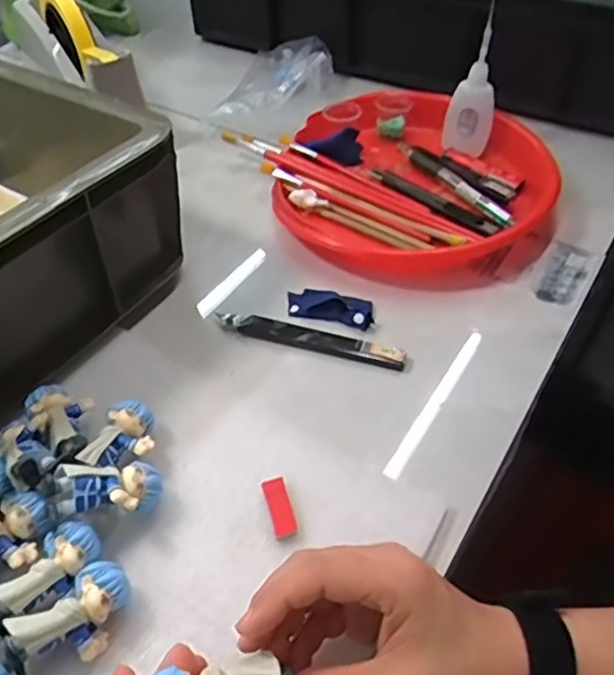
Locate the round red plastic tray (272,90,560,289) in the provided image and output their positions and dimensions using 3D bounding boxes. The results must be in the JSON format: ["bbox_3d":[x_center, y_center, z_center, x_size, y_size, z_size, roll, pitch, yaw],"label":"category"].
[{"bbox_3d":[0.098,-0.146,0.561,0.230,0.038,0.246,3,48,-3],"label":"round red plastic tray"}]

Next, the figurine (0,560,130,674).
[{"bbox_3d":[-0.114,0.140,0.305,0.061,0.030,0.031,-30,54,-24],"label":"figurine"}]

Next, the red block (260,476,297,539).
[{"bbox_3d":[-0.015,0.097,0.358,0.014,0.004,0.036,-14,49,-12],"label":"red block"}]

